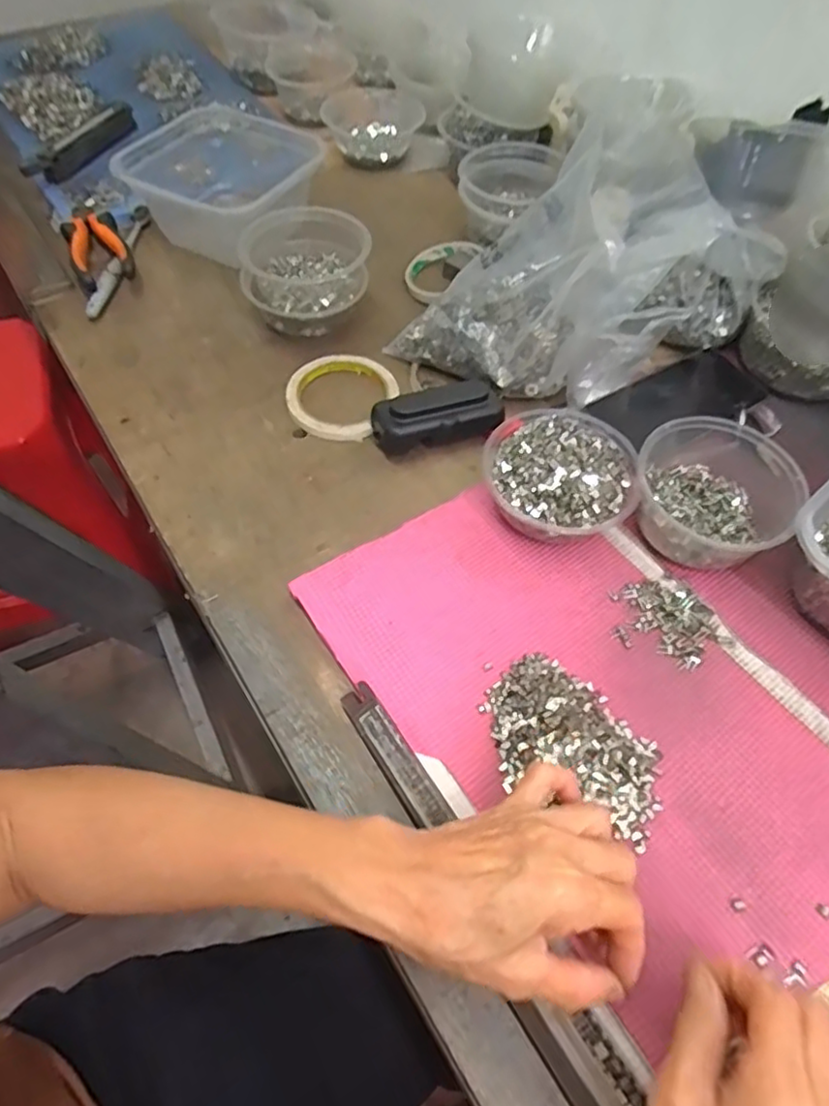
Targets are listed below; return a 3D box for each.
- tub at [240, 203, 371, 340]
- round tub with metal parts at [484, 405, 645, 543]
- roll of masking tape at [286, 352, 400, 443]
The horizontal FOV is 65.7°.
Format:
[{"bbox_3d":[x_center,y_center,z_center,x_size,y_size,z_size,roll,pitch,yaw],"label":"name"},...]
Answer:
[{"bbox_3d":[-0.101,-0.264,0.605,0.110,0.072,0.105,0,57,-1],"label":"tub"},{"bbox_3d":[0.110,-0.059,0.490,0.108,0.043,0.117,0,57,-1],"label":"round tub with metal parts"},{"bbox_3d":[-0.065,-0.143,0.570,0.089,0.009,0.101,24,60,14],"label":"roll of masking tape"}]

